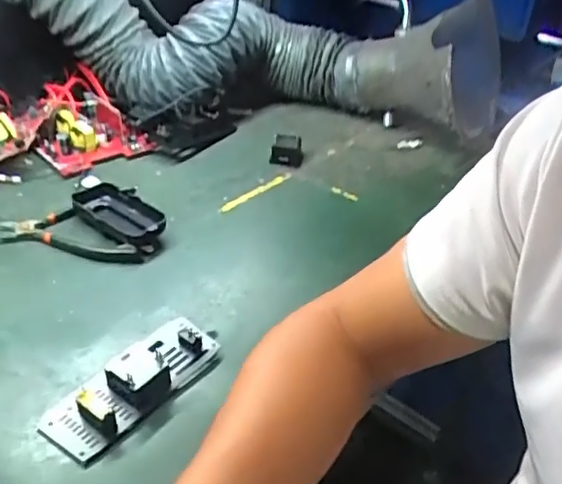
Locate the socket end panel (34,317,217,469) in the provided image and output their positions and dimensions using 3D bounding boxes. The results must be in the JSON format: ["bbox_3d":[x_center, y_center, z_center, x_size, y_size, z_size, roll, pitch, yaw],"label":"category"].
[{"bbox_3d":[-0.111,0.103,0.460,0.058,0.029,0.148,28,41,30],"label":"socket end panel"}]

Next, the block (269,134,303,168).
[{"bbox_3d":[0.008,-0.120,0.776,0.040,0.029,0.042,6,35,3],"label":"block"}]

